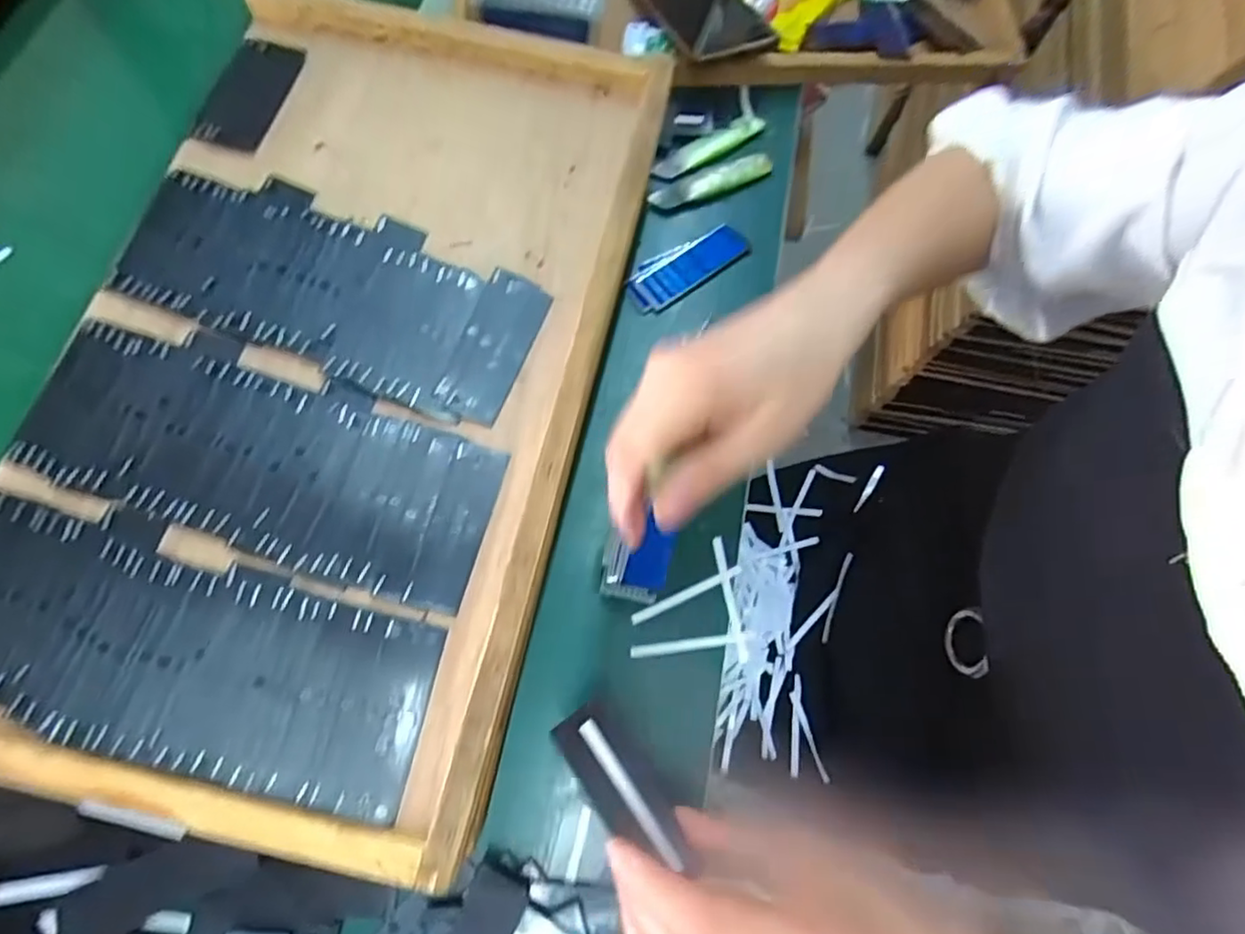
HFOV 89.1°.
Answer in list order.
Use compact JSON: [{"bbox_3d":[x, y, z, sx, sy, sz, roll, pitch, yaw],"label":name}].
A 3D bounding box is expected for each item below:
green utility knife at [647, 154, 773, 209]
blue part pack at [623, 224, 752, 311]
[{"bbox_3d":[0.072,-0.227,0.504,0.104,0.011,0.021,-21,73,-9],"label":"green utility knife"},{"bbox_3d":[0.048,-0.152,0.474,0.101,0.005,0.039,-30,75,-11],"label":"blue part pack"}]

